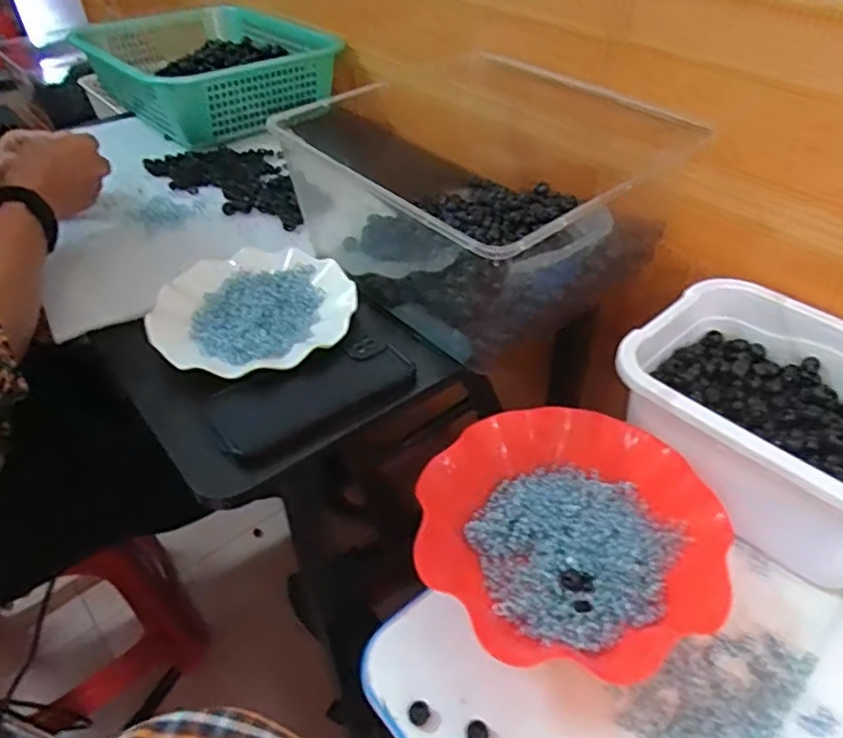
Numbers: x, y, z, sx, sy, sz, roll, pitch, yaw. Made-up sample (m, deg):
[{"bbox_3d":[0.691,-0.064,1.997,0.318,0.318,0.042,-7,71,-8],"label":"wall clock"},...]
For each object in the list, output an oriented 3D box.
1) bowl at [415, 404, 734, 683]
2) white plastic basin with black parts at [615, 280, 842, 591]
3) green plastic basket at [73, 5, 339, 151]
[{"bbox_3d":[0.113,0.130,0.513,0.226,0.061,0.212,7,45,13],"label":"bowl"},{"bbox_3d":[0.311,0.040,0.549,0.245,0.112,0.191,31,54,33],"label":"white plastic basin with black parts"},{"bbox_3d":[-0.335,-0.470,0.996,0.279,0.100,0.408,-30,49,-27],"label":"green plastic basket"}]

